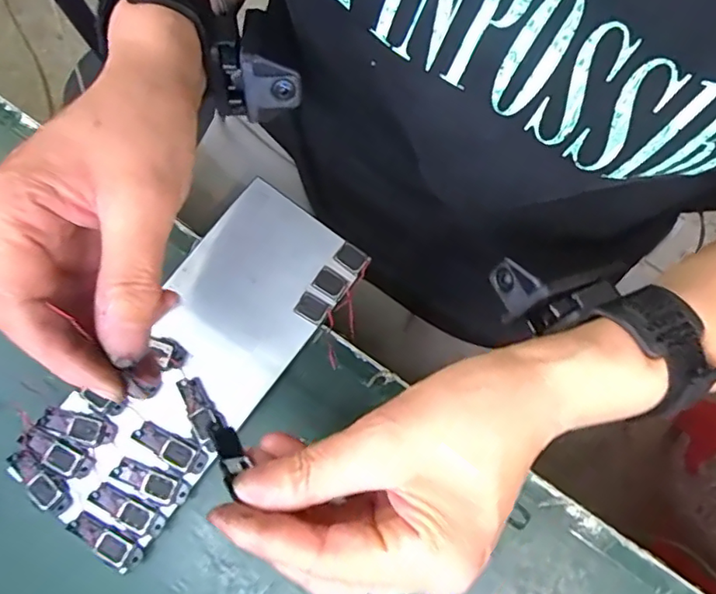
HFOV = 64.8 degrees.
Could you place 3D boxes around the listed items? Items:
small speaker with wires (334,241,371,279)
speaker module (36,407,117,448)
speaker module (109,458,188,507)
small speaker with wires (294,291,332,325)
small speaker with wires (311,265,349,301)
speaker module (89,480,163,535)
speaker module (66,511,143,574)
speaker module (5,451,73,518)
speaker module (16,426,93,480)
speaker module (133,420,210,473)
[{"bbox_3d":[-0.003,-0.021,0.305,0.019,0.004,0.014,35,82,7],"label":"small speaker with wires"},{"bbox_3d":[-0.144,0.066,0.290,0.040,0.004,0.015,17,80,4],"label":"speaker module"},{"bbox_3d":[-0.105,0.093,0.286,0.039,0.005,0.014,23,80,5],"label":"speaker module"},{"bbox_3d":[-0.025,0.006,0.300,0.017,0.004,0.013,32,81,7],"label":"small speaker with wires"},{"bbox_3d":[-0.015,-0.008,0.302,0.017,0.004,0.014,33,81,7],"label":"small speaker with wires"},{"bbox_3d":[-0.116,0.106,0.283,0.039,0.006,0.013,29,81,6],"label":"speaker module"},{"bbox_3d":[-0.125,0.120,0.279,0.038,0.004,0.015,34,76,8],"label":"speaker module"},{"bbox_3d":[-0.162,0.094,0.285,0.040,0.004,0.016,36,82,7],"label":"speaker module"},{"bbox_3d":[-0.154,0.079,0.287,0.040,0.004,0.015,26,81,6],"label":"speaker module"},{"bbox_3d":[-0.096,0.076,0.285,0.039,0.004,0.014,30,81,7],"label":"speaker module"}]

